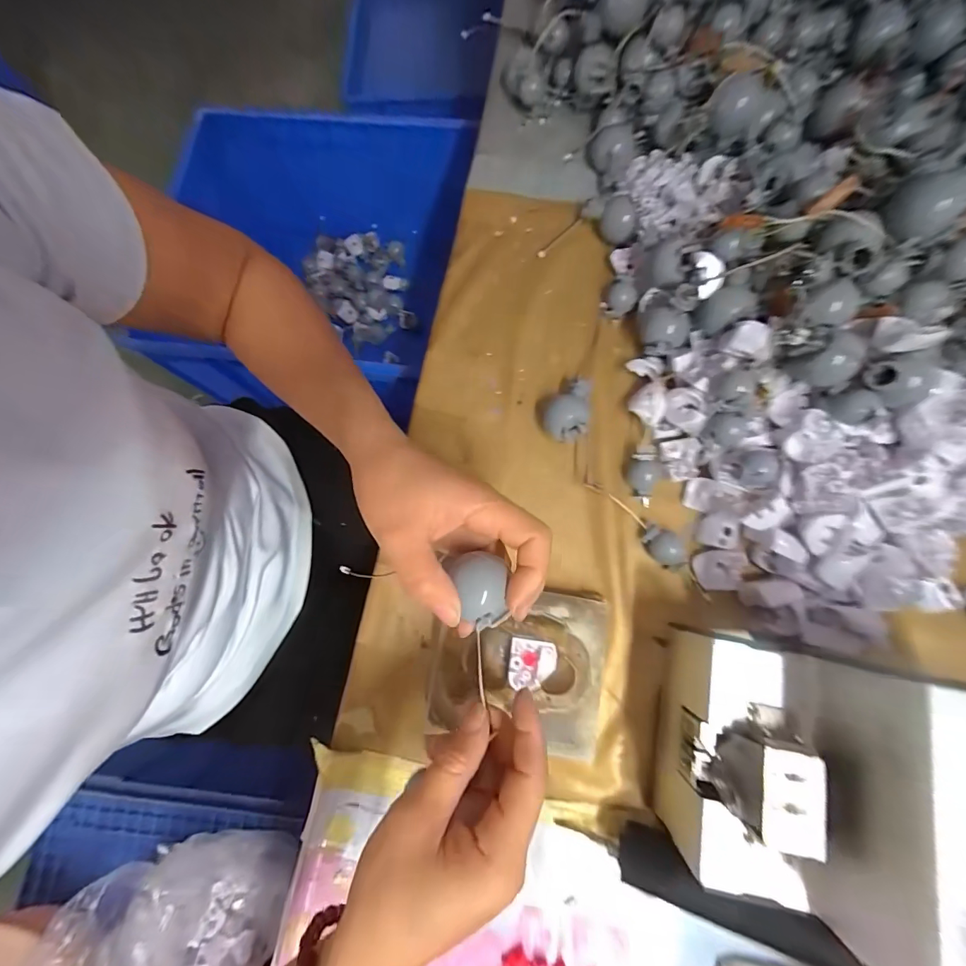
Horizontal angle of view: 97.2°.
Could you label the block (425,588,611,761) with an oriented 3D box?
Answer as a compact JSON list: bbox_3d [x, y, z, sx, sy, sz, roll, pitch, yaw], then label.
[{"bbox_3d":[0.023,0.129,0.302,0.118,0.034,0.101,4,78,3],"label":"block"}]

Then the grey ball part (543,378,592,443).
[{"bbox_3d":[0.068,-0.057,0.341,0.034,0.034,0.045,19,79,6],"label":"grey ball part"}]

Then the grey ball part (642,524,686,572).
[{"bbox_3d":[0.136,0.049,0.322,0.033,0.019,0.023,33,81,8],"label":"grey ball part"}]

